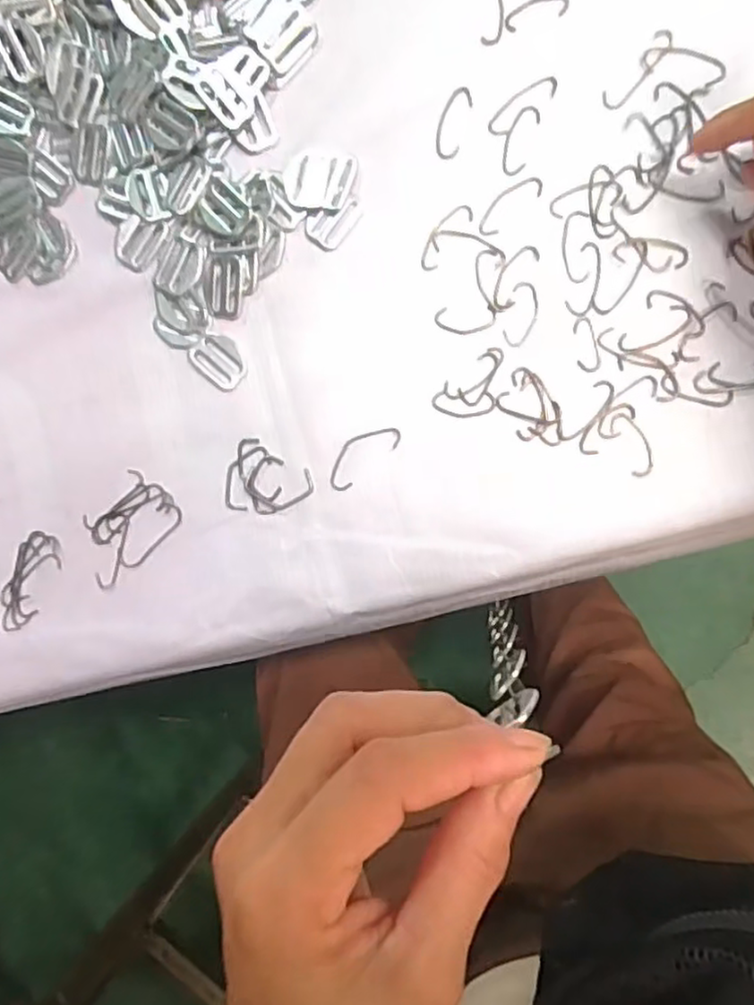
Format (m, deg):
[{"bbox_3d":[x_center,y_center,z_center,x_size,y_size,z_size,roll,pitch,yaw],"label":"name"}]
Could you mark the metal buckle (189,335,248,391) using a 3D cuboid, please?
[{"bbox_3d":[-0.086,-0.079,0.376,0.032,0.004,0.023,44,96,5],"label":"metal buckle"}]

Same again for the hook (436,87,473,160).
[{"bbox_3d":[0.040,-0.199,0.358,0.015,0.004,0.037,19,94,8],"label":"hook"}]

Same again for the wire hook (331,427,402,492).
[{"bbox_3d":[-0.009,-0.026,0.363,0.046,0.004,0.020,-40,85,7],"label":"wire hook"}]

